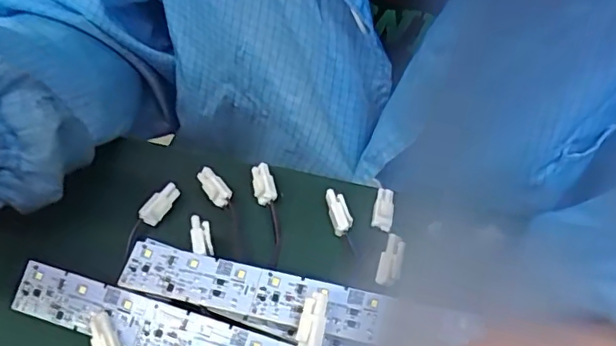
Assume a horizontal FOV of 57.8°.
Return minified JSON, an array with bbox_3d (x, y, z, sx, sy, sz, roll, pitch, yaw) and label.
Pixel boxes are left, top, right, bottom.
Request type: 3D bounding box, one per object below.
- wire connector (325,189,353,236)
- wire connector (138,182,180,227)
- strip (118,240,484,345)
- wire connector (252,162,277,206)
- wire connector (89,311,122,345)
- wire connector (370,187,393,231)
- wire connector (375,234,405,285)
[{"bbox_3d":[0.017,0.021,0.311,0.011,0.004,0.026,-12,53,-12],"label":"wire connector"},{"bbox_3d":[-0.081,0.017,0.309,0.011,0.006,0.027,28,55,18],"label":"wire connector"},{"bbox_3d":[-0.011,0.057,0.258,0.154,0.008,0.025,11,56,8],"label":"strip"},{"bbox_3d":[-0.026,0.006,0.323,0.012,0.004,0.026,-11,53,-11],"label":"wire connector"},{"bbox_3d":[-0.092,0.075,0.252,0.011,0.007,0.028,-21,55,-18],"label":"wire connector"},{"bbox_3d":[0.042,0.018,0.313,0.011,0.004,0.026,9,51,4],"label":"wire connector"},{"bbox_3d":[0.041,0.043,0.278,0.011,0.004,0.026,15,71,9],"label":"wire connector"}]

